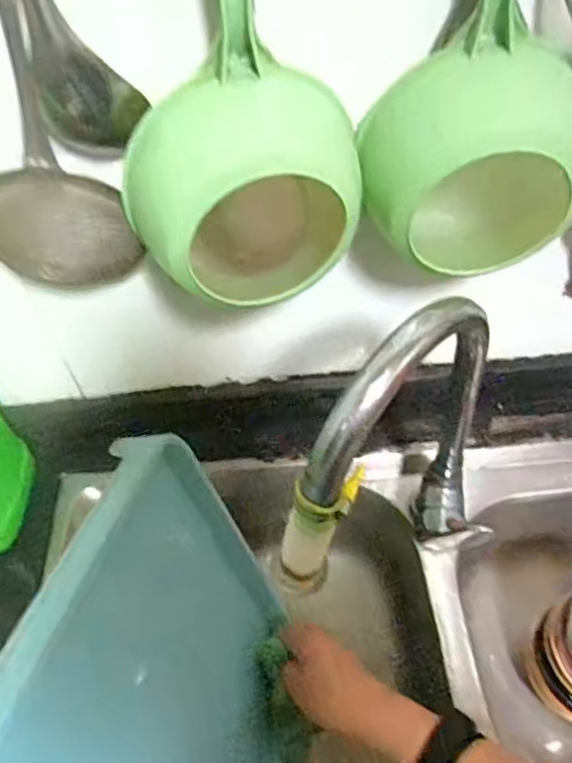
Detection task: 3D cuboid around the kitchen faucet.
[{"bbox_3d":[0.088,0.068,0.455,0.194,0.300,0.053,-35,57,-22],"label":"kitchen faucet"}]

